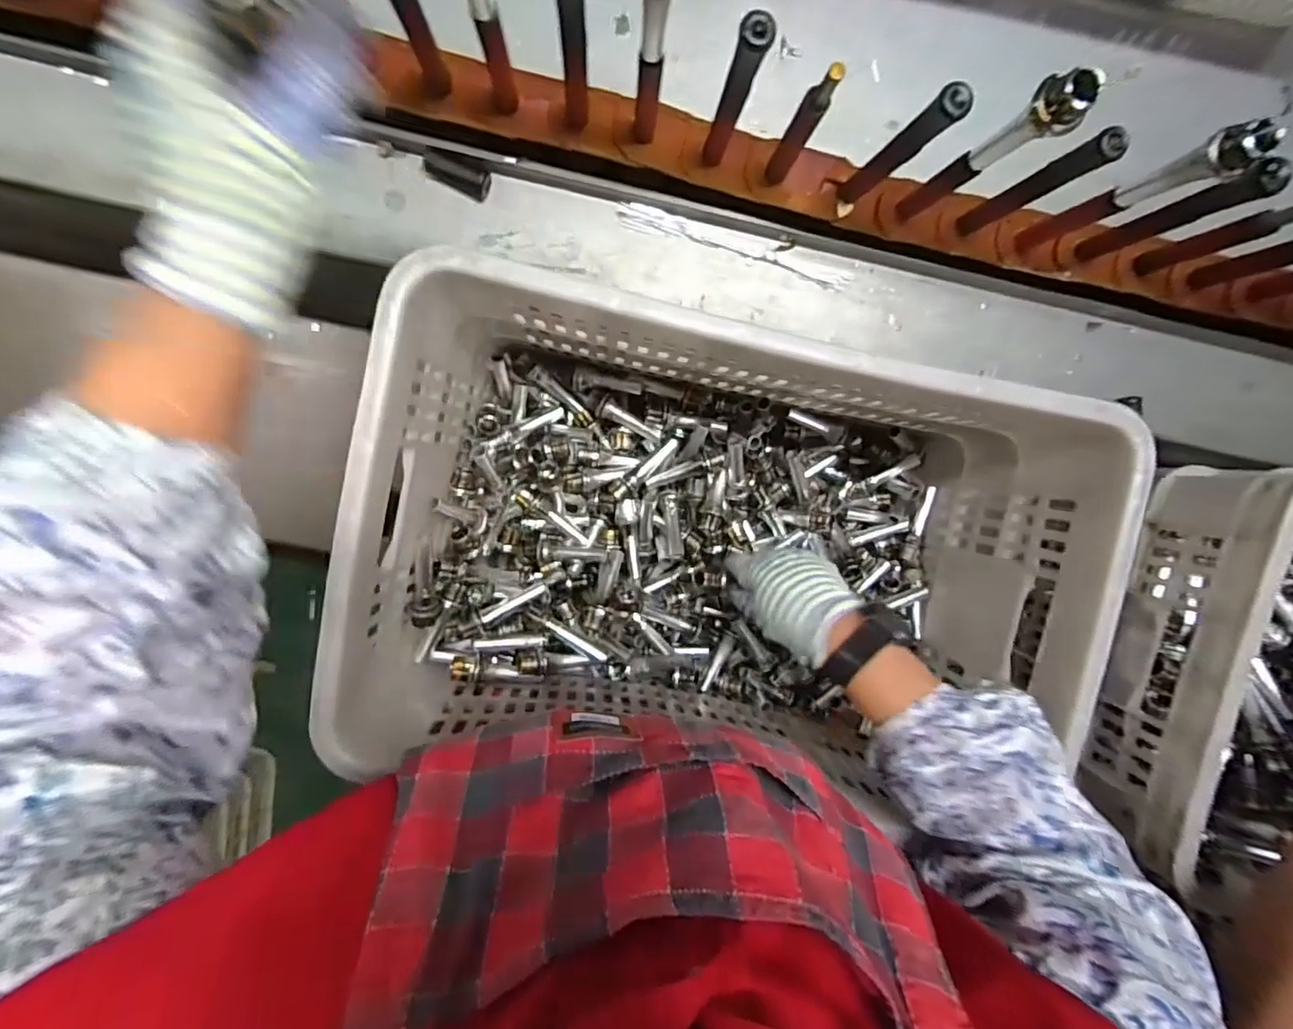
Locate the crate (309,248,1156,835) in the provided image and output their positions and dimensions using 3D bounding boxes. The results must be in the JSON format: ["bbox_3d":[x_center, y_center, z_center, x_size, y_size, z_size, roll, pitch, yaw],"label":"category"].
[{"bbox_3d":[0.062,0.023,0.501,0.529,0.233,0.350,8,97,-7],"label":"crate"}]

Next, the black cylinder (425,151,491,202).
[{"bbox_3d":[-0.143,-0.256,0.440,0.049,0.016,0.018,22,92,-6],"label":"black cylinder"}]

